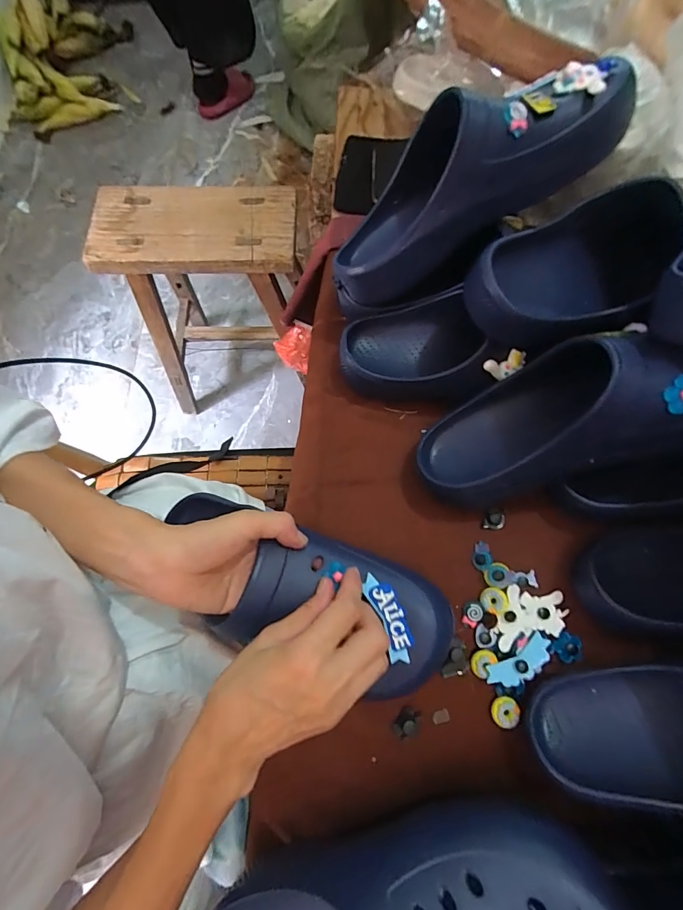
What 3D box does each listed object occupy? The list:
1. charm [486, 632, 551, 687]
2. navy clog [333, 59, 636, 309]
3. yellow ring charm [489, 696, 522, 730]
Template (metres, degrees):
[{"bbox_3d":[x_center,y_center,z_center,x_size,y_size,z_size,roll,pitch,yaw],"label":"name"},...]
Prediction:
[{"bbox_3d":[0.156,0.182,0.348,0.061,0.008,0.024,-29,75,-7],"label":"charm"},{"bbox_3d":[0.103,-0.249,0.350,0.277,0.087,0.104,-29,73,18],"label":"navy clog"},{"bbox_3d":[0.141,0.221,0.344,0.024,0.006,0.022,-12,73,-2],"label":"yellow ring charm"}]

